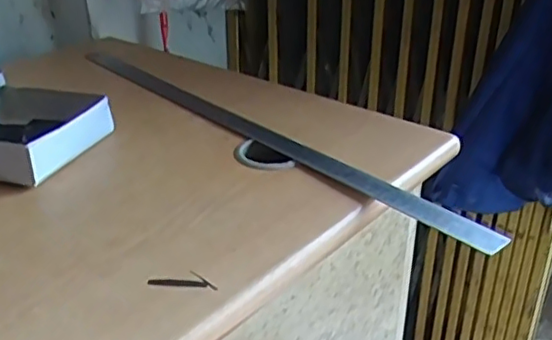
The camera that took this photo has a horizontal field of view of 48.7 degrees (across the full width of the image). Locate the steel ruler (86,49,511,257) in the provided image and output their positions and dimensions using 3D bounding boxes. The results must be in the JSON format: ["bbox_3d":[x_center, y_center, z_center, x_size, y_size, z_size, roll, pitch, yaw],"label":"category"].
[{"bbox_3d":[-0.043,-0.051,0.639,0.031,0.007,0.616,-30,39,-32],"label":"steel ruler"}]

